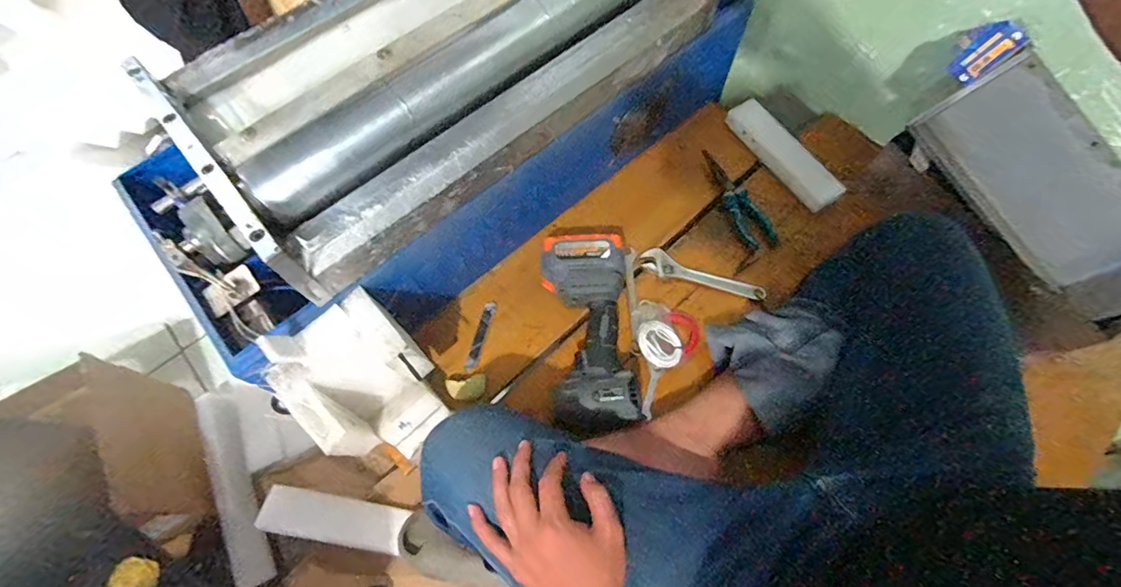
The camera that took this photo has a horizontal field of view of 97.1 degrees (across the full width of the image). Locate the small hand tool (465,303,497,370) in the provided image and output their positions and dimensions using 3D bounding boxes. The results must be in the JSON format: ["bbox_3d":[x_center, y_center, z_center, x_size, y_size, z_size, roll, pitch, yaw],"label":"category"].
[{"bbox_3d":[-0.118,0.061,0.728,0.018,0.011,0.111,12,67,6],"label":"small hand tool"}]

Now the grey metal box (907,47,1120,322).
[{"bbox_3d":[0.637,-0.116,0.653,0.404,0.150,0.074,48,63,-7],"label":"grey metal box"}]

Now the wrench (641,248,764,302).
[{"bbox_3d":[0.215,-0.024,0.753,0.187,0.015,0.038,21,69,10],"label":"wrench"}]

